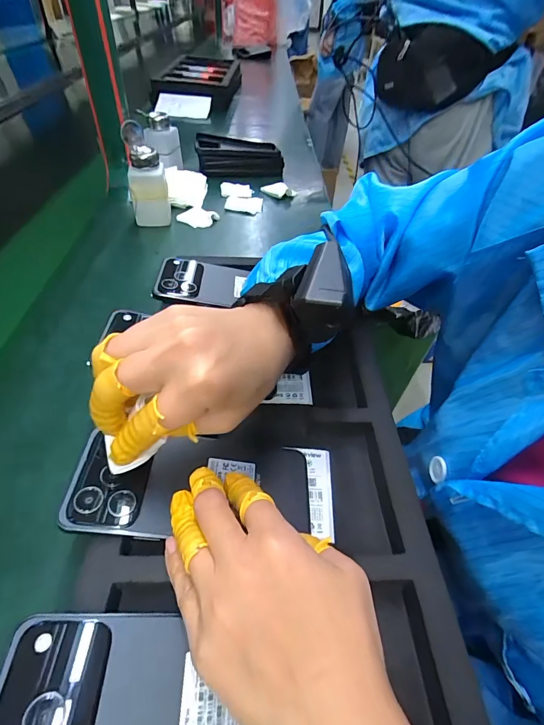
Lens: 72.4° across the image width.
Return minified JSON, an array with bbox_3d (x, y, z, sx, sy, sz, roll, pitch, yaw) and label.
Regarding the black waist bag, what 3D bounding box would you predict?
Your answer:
[{"bbox_3d":[0.366,-0.647,0.832,0.254,0.147,0.073,19,37,6],"label":"black waist bag"}]

